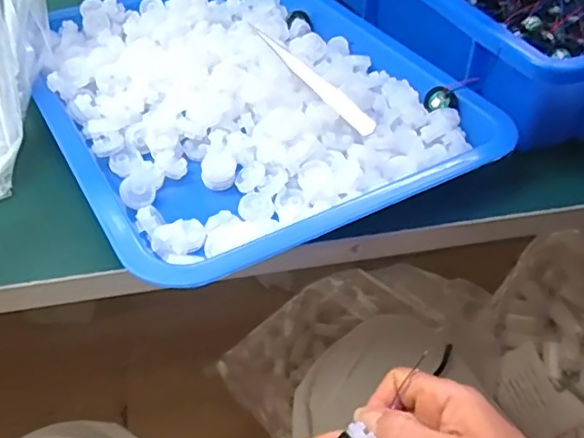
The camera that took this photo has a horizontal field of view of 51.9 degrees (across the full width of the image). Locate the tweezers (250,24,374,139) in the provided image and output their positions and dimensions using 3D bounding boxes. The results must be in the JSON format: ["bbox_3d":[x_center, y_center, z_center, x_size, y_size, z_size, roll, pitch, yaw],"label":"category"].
[{"bbox_3d":[0.013,-0.094,0.405,0.010,0.023,0.122,-27,51,-26],"label":"tweezers"}]

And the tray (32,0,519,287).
[{"bbox_3d":[-0.039,-0.093,0.431,0.257,0.031,0.311,-21,49,-22],"label":"tray"}]

